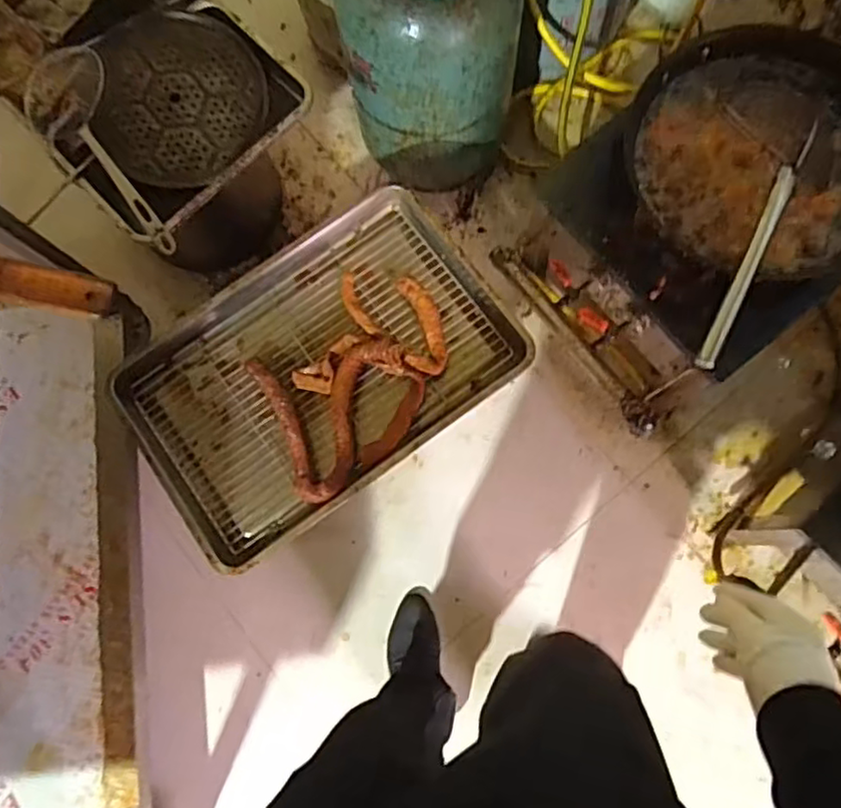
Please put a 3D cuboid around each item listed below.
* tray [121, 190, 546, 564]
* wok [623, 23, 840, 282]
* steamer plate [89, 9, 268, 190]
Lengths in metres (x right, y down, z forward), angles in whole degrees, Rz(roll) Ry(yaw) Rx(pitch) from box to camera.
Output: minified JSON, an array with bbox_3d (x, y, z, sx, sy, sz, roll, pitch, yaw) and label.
[{"bbox_3d":[-0.167,-0.054,1.074,0.597,0.047,0.396,-36,80,-6],"label":"tray"},{"bbox_3d":[0.495,-0.374,0.948,0.370,0.088,0.366,0,79,1],"label":"wok"},{"bbox_3d":[-0.410,-0.519,1.140,0.279,0.069,0.300,0,79,1],"label":"steamer plate"}]

